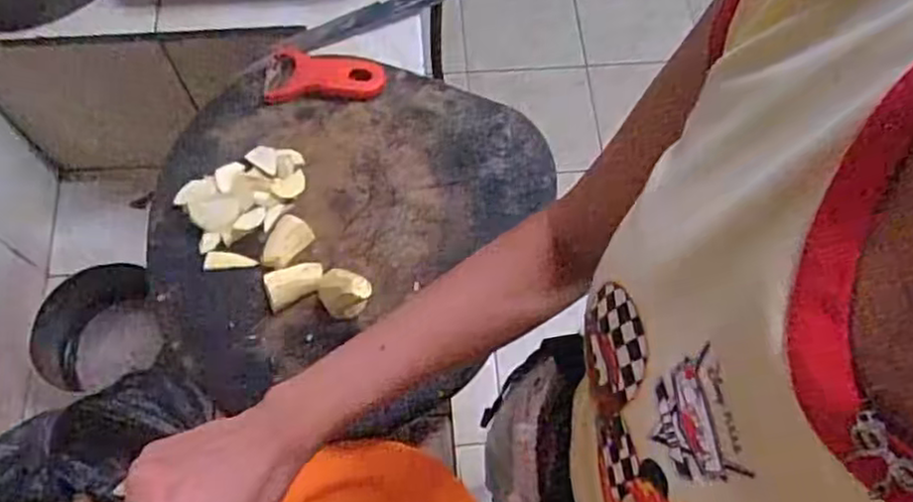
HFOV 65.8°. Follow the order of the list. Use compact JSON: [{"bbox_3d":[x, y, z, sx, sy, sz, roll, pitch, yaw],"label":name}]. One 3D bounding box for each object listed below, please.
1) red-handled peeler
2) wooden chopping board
[{"bbox_3d":[-0.128,-0.175,0.691,0.115,0.009,0.060,-1,65,-2],"label":"red-handled peeler"},{"bbox_3d":[-0.104,-0.031,0.633,0.319,0.035,0.341,18,65,7],"label":"wooden chopping board"}]

